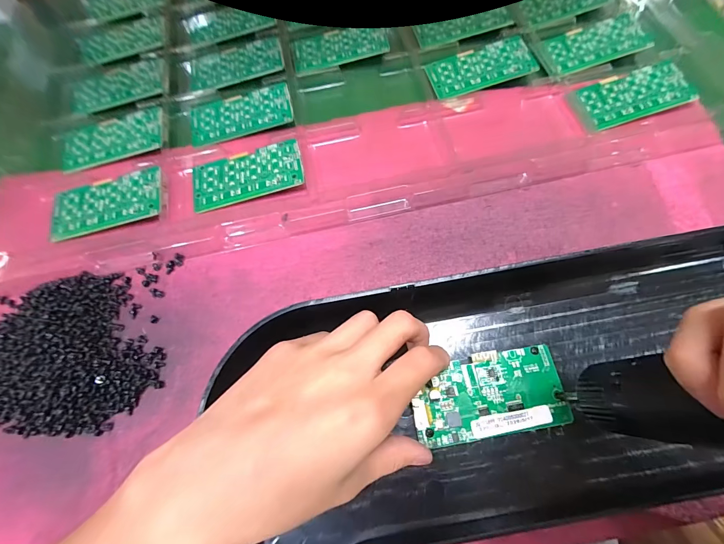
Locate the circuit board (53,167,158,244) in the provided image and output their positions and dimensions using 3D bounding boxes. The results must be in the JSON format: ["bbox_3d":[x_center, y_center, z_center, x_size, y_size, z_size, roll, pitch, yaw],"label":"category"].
[{"bbox_3d":[-0.210,-0.055,0.276,0.088,0.005,0.049,-13,70,2],"label":"circuit board"}]

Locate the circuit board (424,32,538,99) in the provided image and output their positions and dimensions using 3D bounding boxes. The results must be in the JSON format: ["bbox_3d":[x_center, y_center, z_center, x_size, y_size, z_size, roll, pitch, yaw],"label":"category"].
[{"bbox_3d":[0.112,-0.193,0.316,0.094,0.008,0.047,-15,70,-3],"label":"circuit board"}]

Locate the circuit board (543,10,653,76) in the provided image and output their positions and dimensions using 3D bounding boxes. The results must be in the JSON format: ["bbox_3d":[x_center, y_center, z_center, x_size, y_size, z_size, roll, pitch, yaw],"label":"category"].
[{"bbox_3d":[0.223,-0.220,0.321,0.098,0.007,0.048,-18,70,-4],"label":"circuit board"}]

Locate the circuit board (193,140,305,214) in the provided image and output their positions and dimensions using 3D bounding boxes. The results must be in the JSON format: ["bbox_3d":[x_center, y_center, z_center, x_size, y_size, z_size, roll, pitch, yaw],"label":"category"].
[{"bbox_3d":[-0.096,-0.082,0.281,0.092,0.007,0.045,-13,70,-2],"label":"circuit board"}]

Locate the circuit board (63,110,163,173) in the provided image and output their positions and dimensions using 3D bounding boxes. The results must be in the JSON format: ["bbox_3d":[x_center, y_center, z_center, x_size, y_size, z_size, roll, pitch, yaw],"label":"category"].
[{"bbox_3d":[-0.225,-0.120,0.300,0.094,0.004,0.054,-12,70,-2],"label":"circuit board"}]

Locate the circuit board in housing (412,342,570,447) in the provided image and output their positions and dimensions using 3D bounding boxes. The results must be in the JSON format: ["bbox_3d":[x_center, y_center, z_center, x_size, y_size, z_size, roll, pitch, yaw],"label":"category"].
[{"bbox_3d":[0.079,0.077,0.210,0.093,0.008,0.048,-9,70,-1],"label":"circuit board in housing"}]

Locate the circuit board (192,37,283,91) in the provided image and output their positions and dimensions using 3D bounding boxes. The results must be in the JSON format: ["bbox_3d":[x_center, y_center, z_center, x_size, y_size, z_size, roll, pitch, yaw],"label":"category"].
[{"bbox_3d":[-0.127,-0.210,0.339,0.093,0.009,0.050,-15,70,-3],"label":"circuit board"}]

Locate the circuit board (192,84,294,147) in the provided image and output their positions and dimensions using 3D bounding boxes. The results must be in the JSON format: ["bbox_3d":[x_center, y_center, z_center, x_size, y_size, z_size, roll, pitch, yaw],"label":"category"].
[{"bbox_3d":[-0.110,-0.144,0.308,0.092,0.009,0.046,-9,70,-1],"label":"circuit board"}]

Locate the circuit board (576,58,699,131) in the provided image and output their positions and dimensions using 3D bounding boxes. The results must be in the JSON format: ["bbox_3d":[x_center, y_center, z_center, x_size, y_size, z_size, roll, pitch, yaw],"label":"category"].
[{"bbox_3d":[0.242,-0.158,0.296,0.090,0.010,0.049,-16,70,-3],"label":"circuit board"}]

